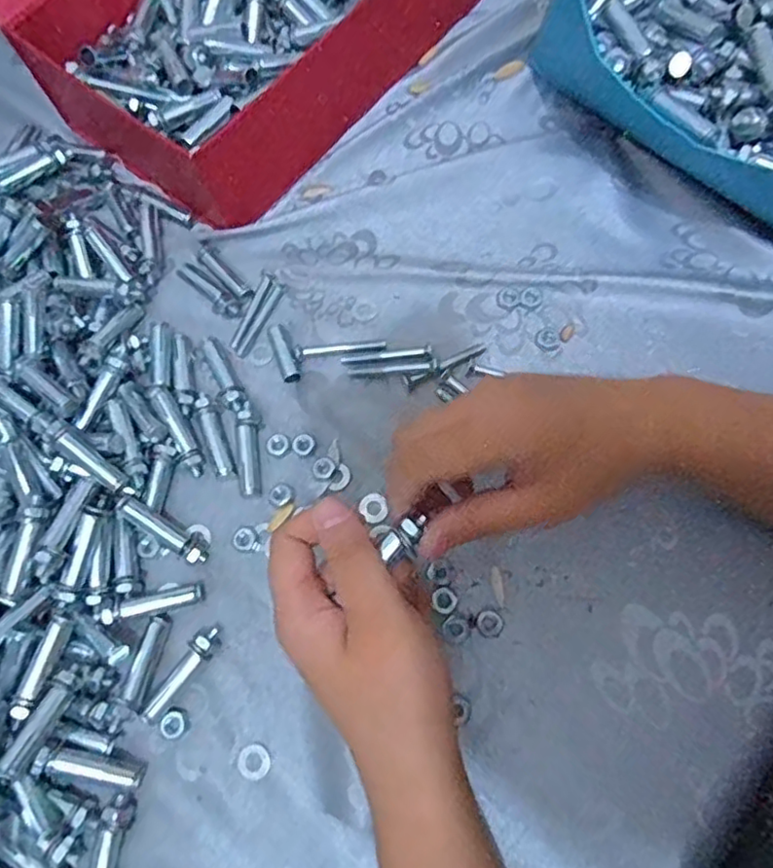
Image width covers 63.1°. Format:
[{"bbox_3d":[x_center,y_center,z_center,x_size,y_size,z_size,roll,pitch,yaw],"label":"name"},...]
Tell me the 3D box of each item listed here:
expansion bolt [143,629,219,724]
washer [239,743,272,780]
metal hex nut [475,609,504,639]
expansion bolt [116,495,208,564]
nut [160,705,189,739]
[{"bbox_3d":[-0.107,0.124,0.324,0.012,0.015,0.054,38,77,16],"label":"expansion bolt"},{"bbox_3d":[-0.067,0.165,0.316,0.015,0.004,0.016,-1,70,4],"label":"washer"},{"bbox_3d":[0.054,0.099,0.327,0.014,0.004,0.014,39,77,16],"label":"metal hex nut"},{"bbox_3d":[-0.123,0.052,0.347,0.056,0.014,0.012,36,76,-3],"label":"expansion bolt"},{"bbox_3d":[-0.109,0.148,0.322,0.015,0.004,0.014,-1,70,4],"label":"nut"}]

